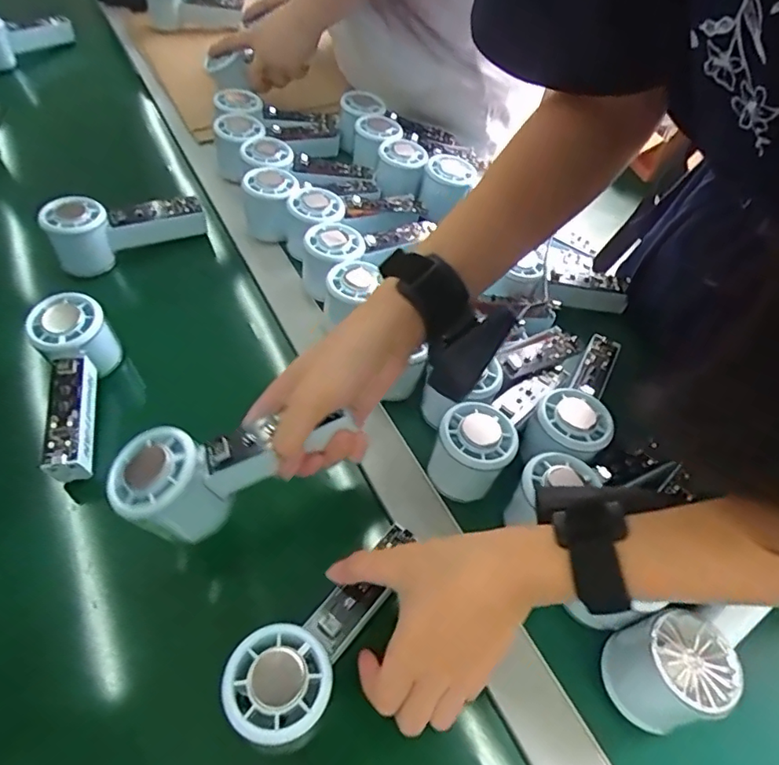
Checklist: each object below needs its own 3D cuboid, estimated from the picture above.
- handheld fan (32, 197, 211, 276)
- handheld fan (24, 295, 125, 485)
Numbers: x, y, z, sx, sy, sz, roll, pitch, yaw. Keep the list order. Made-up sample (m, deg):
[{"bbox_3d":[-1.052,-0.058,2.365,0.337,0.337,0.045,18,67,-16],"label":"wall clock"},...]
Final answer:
[{"bbox_3d":[-0.274,-0.168,0.555,0.152,0.062,0.047,-35,62,-27],"label":"handheld fan"},{"bbox_3d":[-0.256,0.004,0.437,0.054,0.051,0.150,-8,70,-10],"label":"handheld fan"}]

